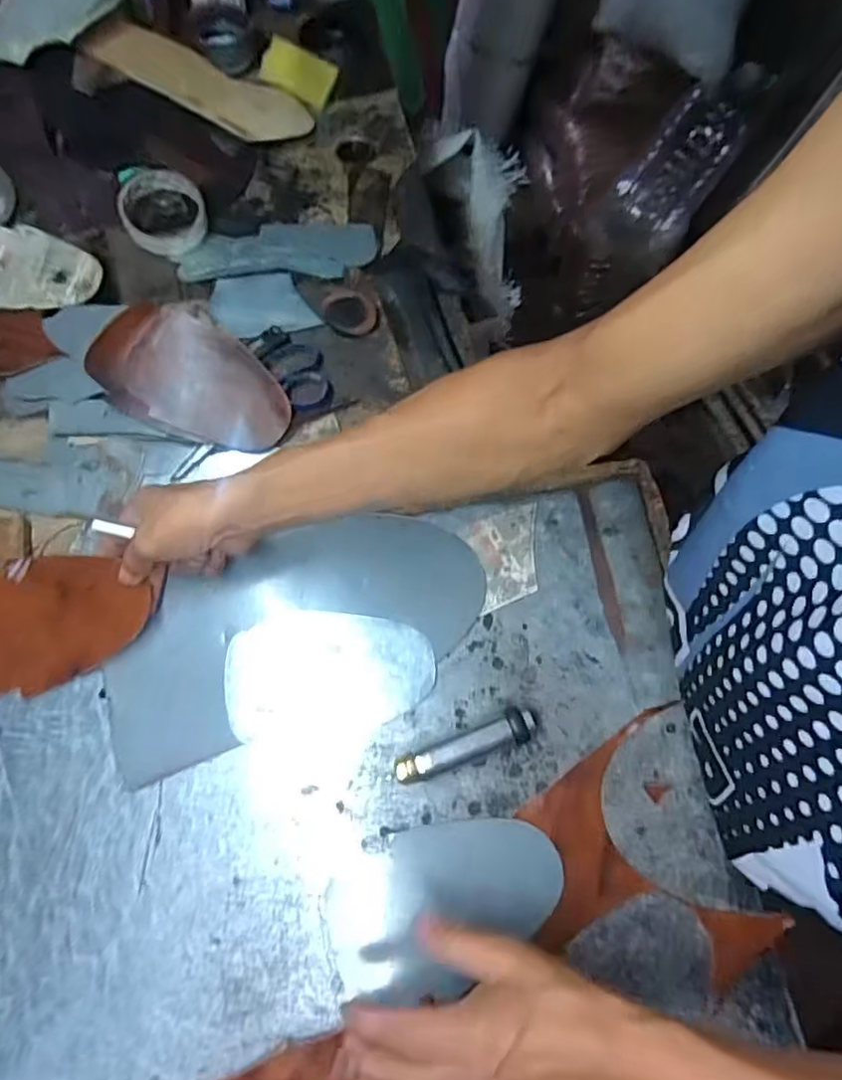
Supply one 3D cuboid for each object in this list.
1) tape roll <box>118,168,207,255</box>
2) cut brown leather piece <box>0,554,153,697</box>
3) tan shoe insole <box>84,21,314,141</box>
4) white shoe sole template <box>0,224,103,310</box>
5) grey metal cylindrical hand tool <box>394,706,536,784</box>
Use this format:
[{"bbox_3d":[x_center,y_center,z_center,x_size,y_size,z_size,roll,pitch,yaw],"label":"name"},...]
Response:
[{"bbox_3d":[-0.274,-0.350,0.638,0.085,0.036,0.090,1,70,-4],"label":"tape roll"},{"bbox_3d":[-0.294,0.062,0.469,0.157,0.028,0.097,-17,72,-8],"label":"cut brown leather piece"},{"bbox_3d":[-0.245,-0.522,0.686,0.234,0.021,0.095,18,70,-11],"label":"tan shoe insole"},{"bbox_3d":[-0.397,-0.268,0.593,0.150,0.009,0.093,19,71,5],"label":"white shoe sole template"},{"bbox_3d":[0.033,0.153,0.445,0.106,0.026,0.024,-21,72,-9],"label":"grey metal cylindrical hand tool"}]

